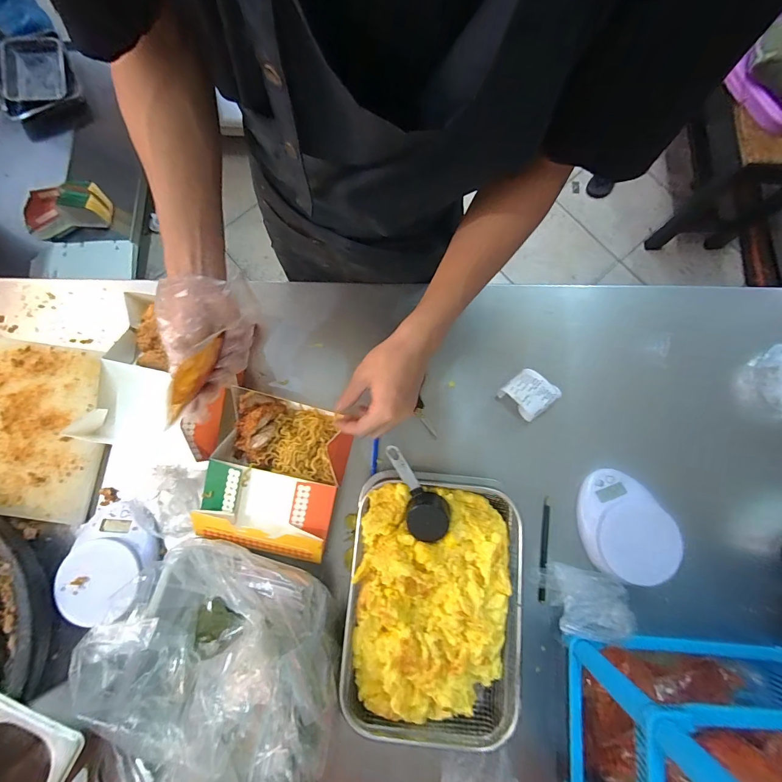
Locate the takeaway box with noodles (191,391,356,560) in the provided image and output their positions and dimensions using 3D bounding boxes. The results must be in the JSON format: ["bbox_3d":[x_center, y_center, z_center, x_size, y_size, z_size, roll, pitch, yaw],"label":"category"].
[{"bbox_3d":[-0.156,0.111,0.495,0.174,0.062,0.202,14,80,3],"label":"takeaway box with noodles"}]

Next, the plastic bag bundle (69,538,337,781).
[{"bbox_3d":[-0.208,0.350,0.430,0.284,0.094,0.325,-4,80,-1],"label":"plastic bag bundle"}]

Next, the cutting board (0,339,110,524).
[{"bbox_3d":[-0.591,0.044,0.530,0.349,0.018,0.244,8,81,1],"label":"cutting board"}]

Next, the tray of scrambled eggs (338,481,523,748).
[{"bbox_3d":[0.051,0.269,0.467,0.213,0.067,0.295,5,80,1],"label":"tray of scrambled eggs"}]

